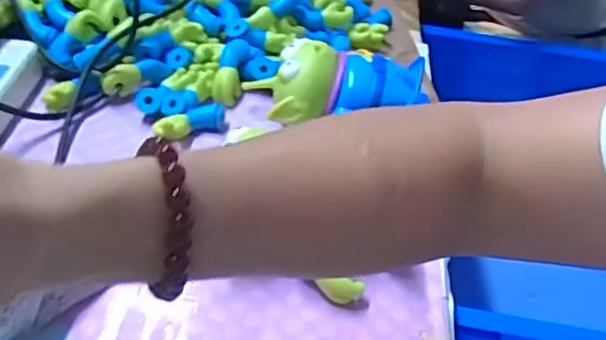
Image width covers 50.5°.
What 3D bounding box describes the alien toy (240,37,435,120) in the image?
[{"bbox_3d":[0.031,-0.073,0.547,0.153,0.053,0.076,0,41,-7],"label":"alien toy"}]

